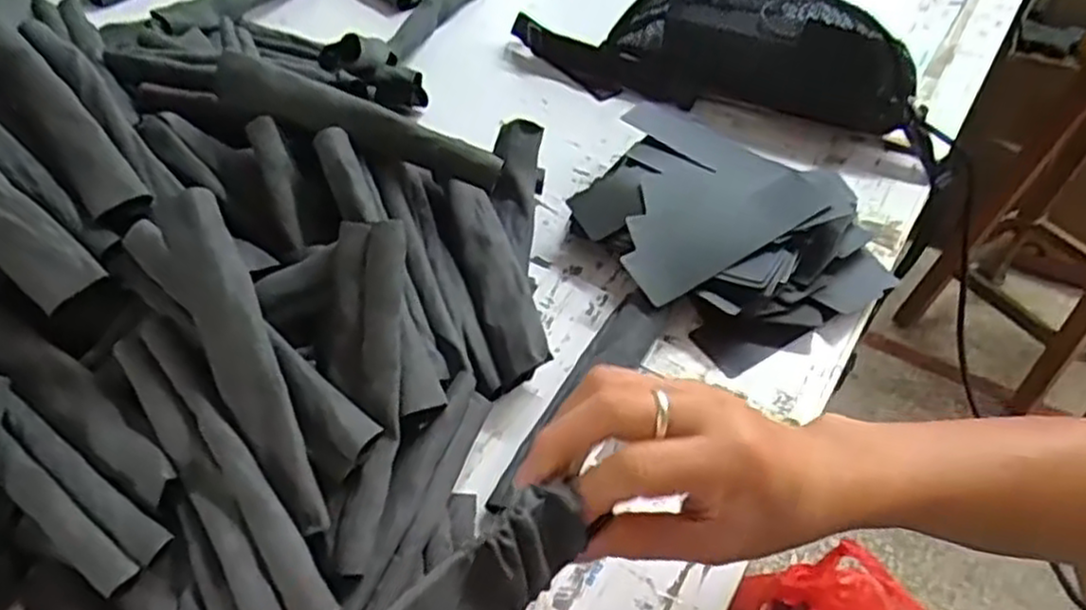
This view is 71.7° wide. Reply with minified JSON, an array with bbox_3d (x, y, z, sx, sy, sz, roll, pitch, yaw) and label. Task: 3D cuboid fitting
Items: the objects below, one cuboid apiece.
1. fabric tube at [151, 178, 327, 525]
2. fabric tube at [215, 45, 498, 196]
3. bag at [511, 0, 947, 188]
[{"bbox_3d":[-0.151,0.027,0.382,0.035,0.021,0.179,-22,83,-23],"label":"fabric tube"},{"bbox_3d":[-0.116,-0.113,0.470,0.183,0.030,0.021,20,45,-4],"label":"fabric tube"},{"bbox_3d":[0.167,-0.225,0.675,0.394,0.115,0.112,24,51,15],"label":"bag"}]

